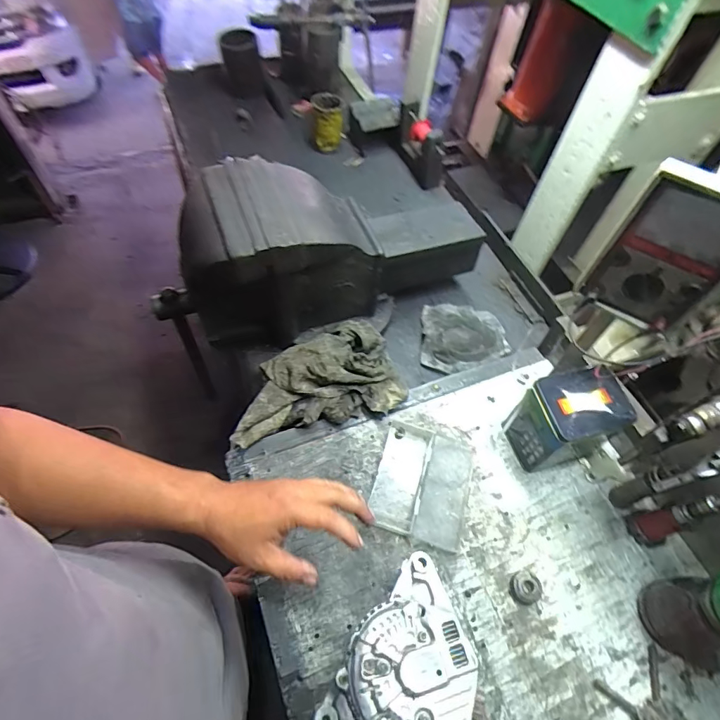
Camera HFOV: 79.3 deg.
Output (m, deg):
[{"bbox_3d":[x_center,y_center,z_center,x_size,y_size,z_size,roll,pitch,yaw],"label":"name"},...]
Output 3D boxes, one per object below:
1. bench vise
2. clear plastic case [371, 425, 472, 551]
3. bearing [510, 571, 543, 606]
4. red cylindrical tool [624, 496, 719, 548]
[{"bbox_3d":[-0.059,-0.198,0.739,0.541,0.244,0.196,-26,63,-20],"label":"bench vise"},{"bbox_3d":[0.093,0.181,0.642,0.134,0.018,0.159,16,57,6],"label":"clear plastic case"},{"bbox_3d":[0.222,0.301,0.574,0.040,0.017,0.037,12,57,3],"label":"bearing"},{"bbox_3d":[0.413,0.207,0.568,0.042,0.155,0.049,-12,59,-12],"label":"red cylindrical tool"}]

